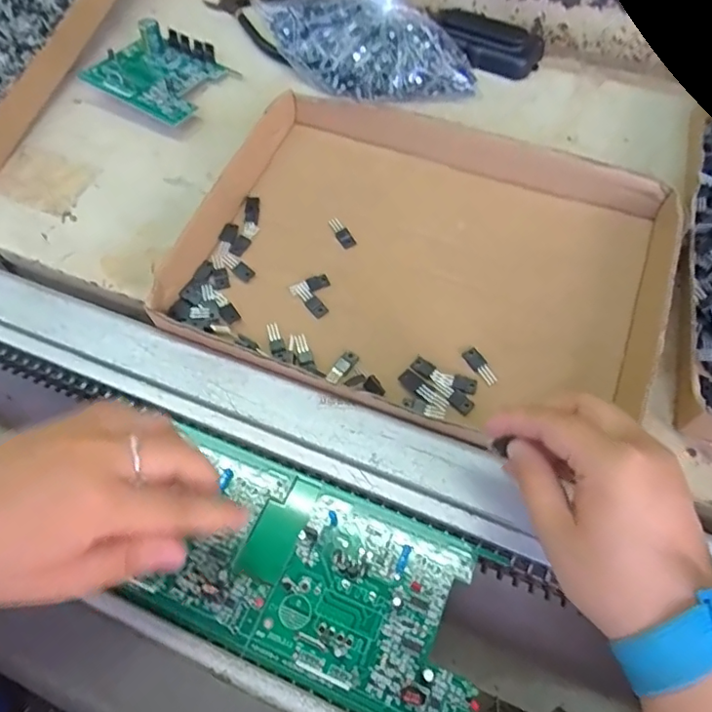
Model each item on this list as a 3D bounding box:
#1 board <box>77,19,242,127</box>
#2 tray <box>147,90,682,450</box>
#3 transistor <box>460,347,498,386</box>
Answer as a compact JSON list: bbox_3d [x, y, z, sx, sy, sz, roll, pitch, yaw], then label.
[{"bbox_3d":[-0.174,-0.257,0.496,0.102,0.032,0.090,29,65,18],"label":"board"},{"bbox_3d":[0.050,-0.066,0.384,0.313,0.031,0.233,19,62,13],"label":"tray"},{"bbox_3d":[0.082,0.008,0.366,0.010,0.005,0.029,-25,62,-12],"label":"transistor"}]

